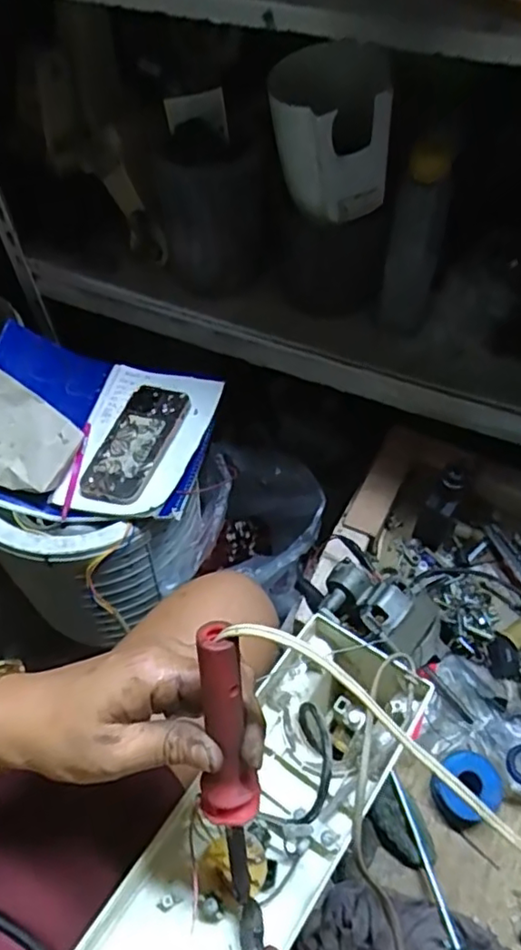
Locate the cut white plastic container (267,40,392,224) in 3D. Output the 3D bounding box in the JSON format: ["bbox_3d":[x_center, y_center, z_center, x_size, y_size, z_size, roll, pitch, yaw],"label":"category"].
[{"bbox_3d":[0.071,-0.366,0.647,0.118,0.148,0.117,-7,54,-4],"label":"cut white plastic container"}]

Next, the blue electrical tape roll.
[{"bbox_3d":[0.182,0.273,0.532,0.052,0.027,0.053,-1,54,1],"label":"blue electrical tape roll"}]

